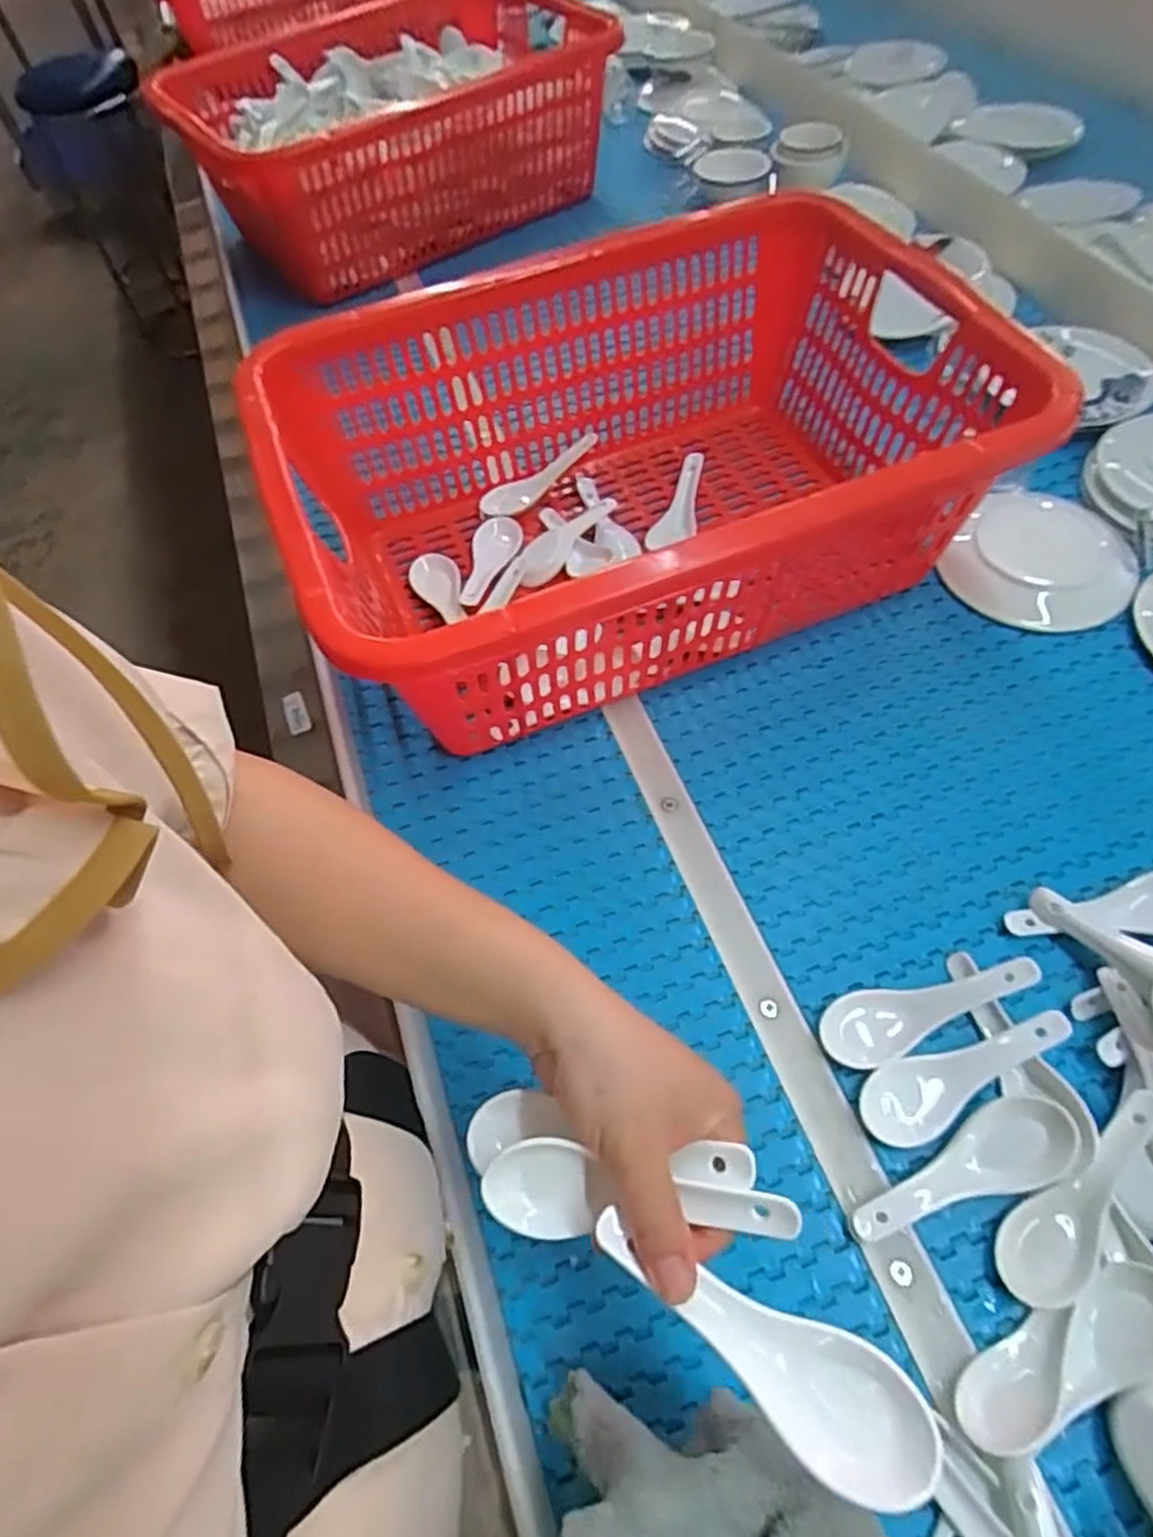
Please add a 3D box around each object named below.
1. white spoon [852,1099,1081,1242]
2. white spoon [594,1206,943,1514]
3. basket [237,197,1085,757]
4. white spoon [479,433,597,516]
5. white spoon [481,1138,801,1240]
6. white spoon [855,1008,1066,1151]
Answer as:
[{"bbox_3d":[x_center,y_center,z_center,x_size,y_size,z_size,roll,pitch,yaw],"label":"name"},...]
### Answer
[{"bbox_3d":[0.202,0.212,0.410,0.119,0.036,0.041,-15,59,-5],"label":"white spoon"},{"bbox_3d":[0.061,0.201,0.270,0.123,0.014,0.041,24,63,21],"label":"white spoon"},{"bbox_3d":[0.039,-0.229,0.604,0.498,0.181,0.375,-19,60,-8],"label":"basket"},{"bbox_3d":[-0.033,-0.270,0.716,0.122,0.025,0.033,-31,61,4],"label":"white spoon"},{"bbox_3d":[0.021,0.166,0.298,0.123,0.021,0.032,-5,58,18],"label":"white spoon"},{"bbox_3d":[0.221,0.178,0.433,0.118,0.032,0.042,-14,59,-5],"label":"white spoon"}]

